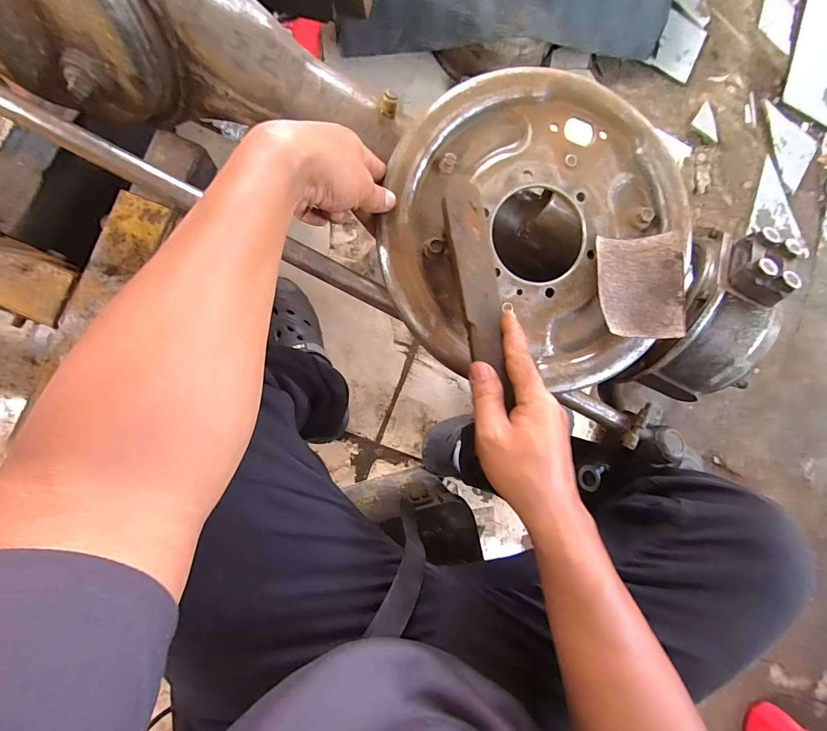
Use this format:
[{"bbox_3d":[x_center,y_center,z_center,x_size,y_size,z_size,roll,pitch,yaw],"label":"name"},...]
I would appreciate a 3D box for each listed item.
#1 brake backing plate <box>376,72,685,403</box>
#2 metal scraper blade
[{"bbox_3d":[0.118,-0.121,0.378,0.284,0.034,0.286,-26,93,-9],"label":"brake backing plate"},{"bbox_3d":[0.055,-0.064,0.327,0.032,0.010,0.184,-11,86,-3],"label":"metal scraper blade"}]

